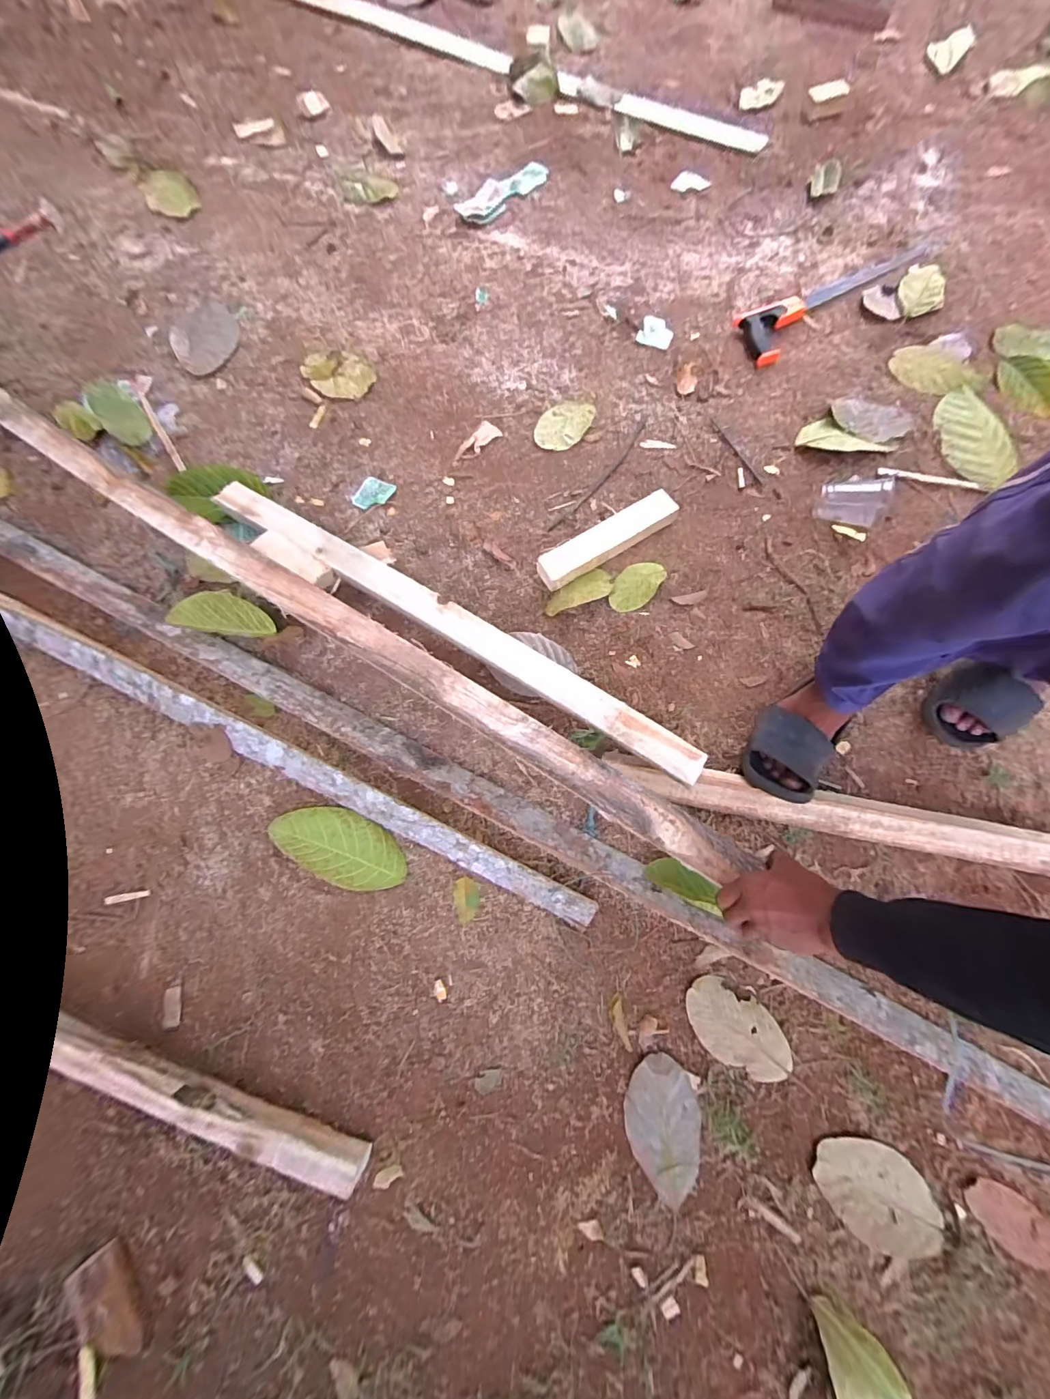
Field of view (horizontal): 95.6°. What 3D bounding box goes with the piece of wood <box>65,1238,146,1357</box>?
[{"bbox_3d":[-0.548,0.799,0.626,0.076,0.010,0.123,-35,79,-8],"label":"piece of wood"}]

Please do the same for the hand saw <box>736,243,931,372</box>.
[{"bbox_3d":[0.668,-0.894,1.035,0.496,0.026,0.129,-34,79,-7],"label":"hand saw"}]

